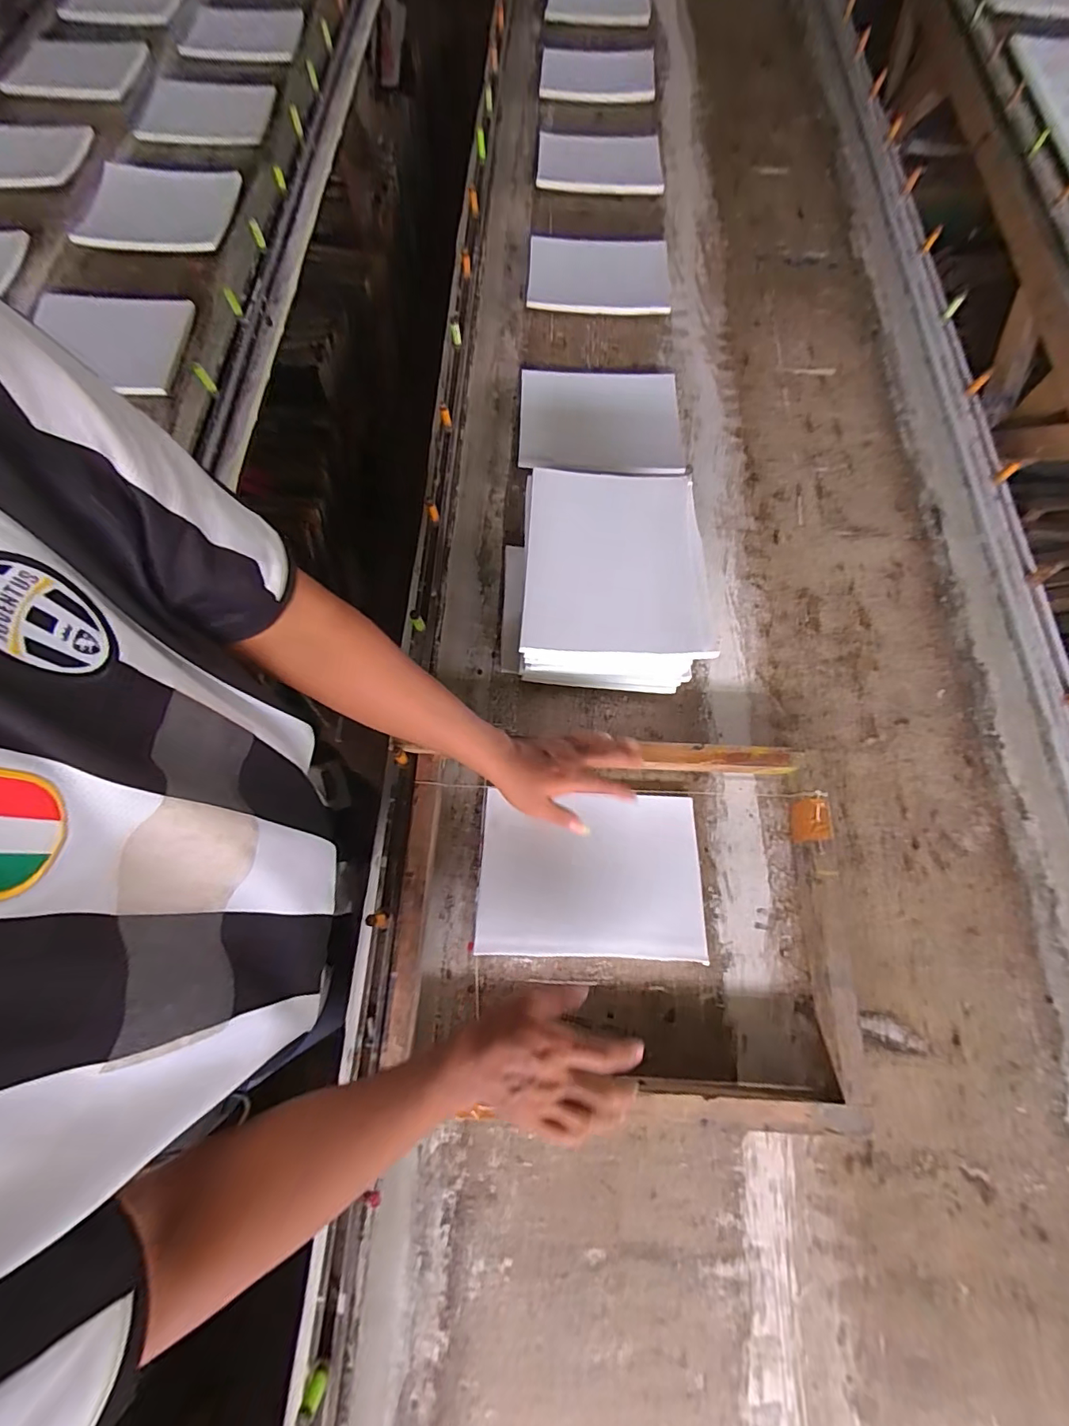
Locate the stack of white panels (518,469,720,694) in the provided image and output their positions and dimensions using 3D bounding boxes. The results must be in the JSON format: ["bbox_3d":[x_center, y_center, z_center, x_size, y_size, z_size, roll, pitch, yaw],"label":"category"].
[{"bbox_3d":[0.103,-0.183,0.700,0.231,0.140,0.288,1,72,1],"label":"stack of white panels"}]

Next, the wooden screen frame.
[{"bbox_3d":[0.096,0.232,0.580,0.510,0.067,0.391,-1,72,1],"label":"wooden screen frame"}]

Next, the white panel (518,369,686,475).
[{"bbox_3d":[0.117,-0.509,0.881,0.281,0.027,0.219,1,72,1],"label":"white panel"}]

